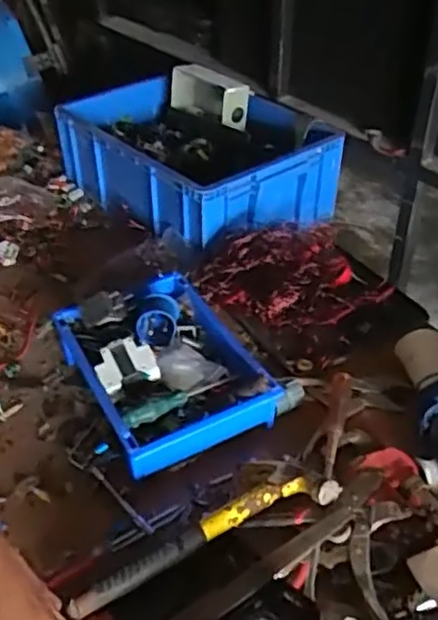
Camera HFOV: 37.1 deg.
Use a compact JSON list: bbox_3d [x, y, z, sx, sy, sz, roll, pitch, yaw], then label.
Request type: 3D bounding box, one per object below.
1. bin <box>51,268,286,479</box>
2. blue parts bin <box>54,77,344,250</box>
[{"bbox_3d":[-0.082,0.079,0.926,0.222,0.111,0.305,-18,43,-22],"label":"bin"},{"bbox_3d":[-0.043,-0.298,1.299,0.345,0.170,0.541,-27,47,-30],"label":"blue parts bin"}]

